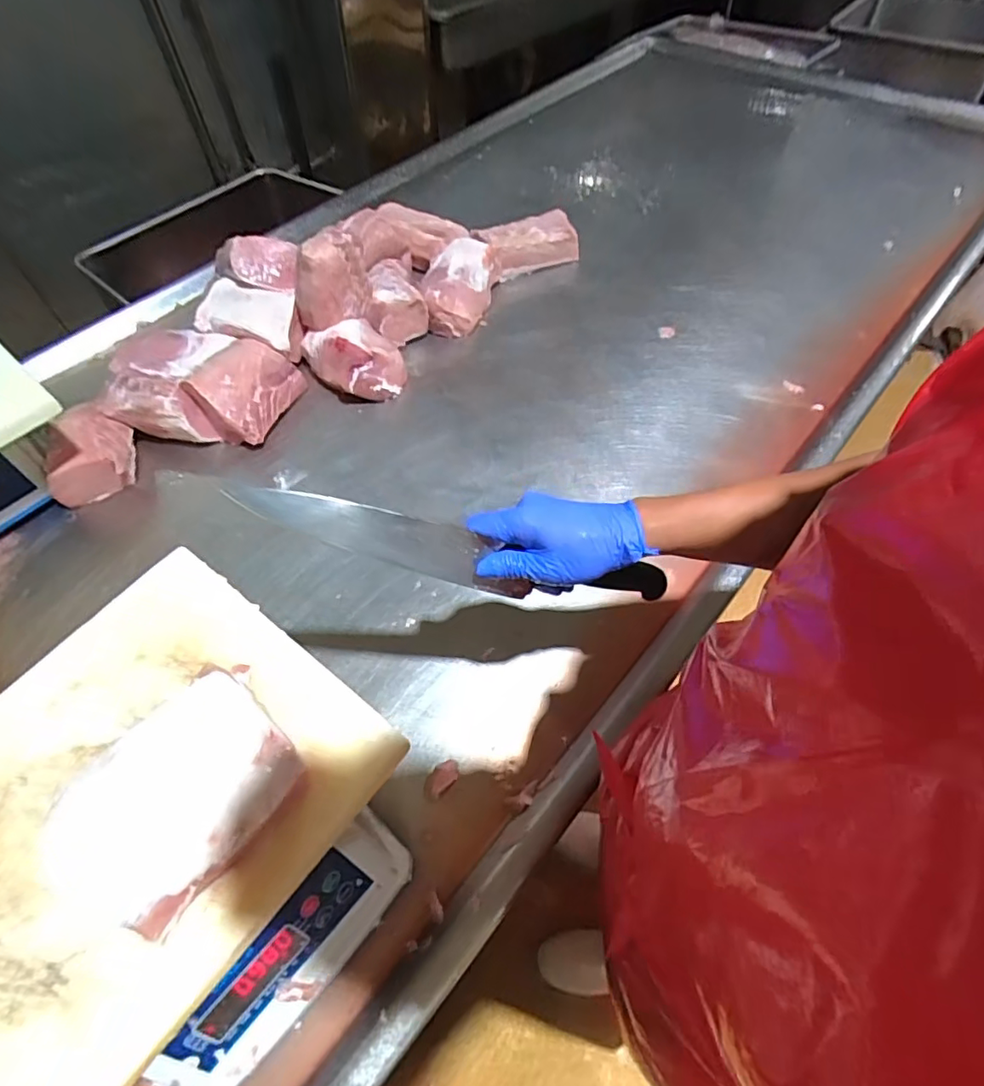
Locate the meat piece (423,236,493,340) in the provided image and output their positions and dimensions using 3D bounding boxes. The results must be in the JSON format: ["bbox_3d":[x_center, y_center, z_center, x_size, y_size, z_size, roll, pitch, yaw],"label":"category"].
[{"bbox_3d":[-0.060,-0.462,1.013,0.115,0.070,0.193,0,57,4],"label":"meat piece"}]

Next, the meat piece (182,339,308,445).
[{"bbox_3d":[-0.374,-0.239,0.873,0.107,0.086,0.160,14,59,12],"label":"meat piece"}]

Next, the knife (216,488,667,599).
[{"bbox_3d":[-0.017,0.012,0.466,0.361,0.042,0.029,13,52,-18],"label":"knife"}]

